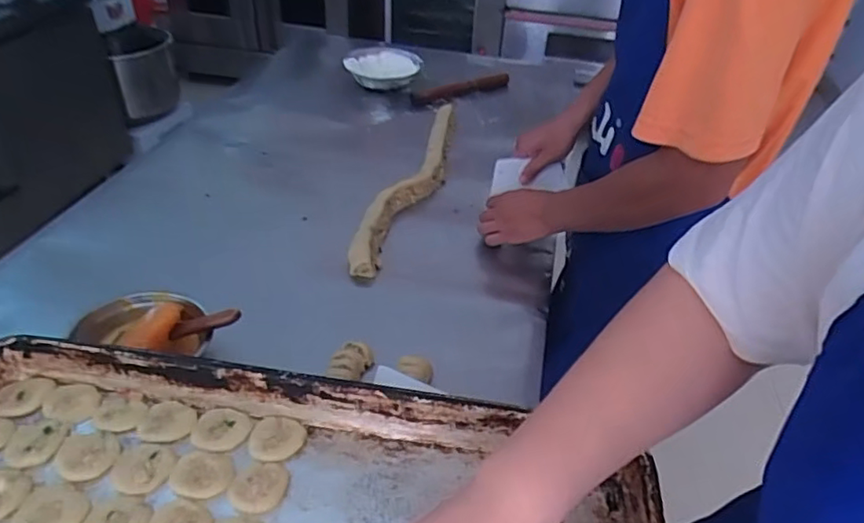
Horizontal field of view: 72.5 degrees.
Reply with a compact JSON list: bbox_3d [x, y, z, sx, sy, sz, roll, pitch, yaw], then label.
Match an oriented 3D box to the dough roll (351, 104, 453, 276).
[{"bbox_3d":[-0.020,-0.165,1.136,0.079,0.050,0.625,12,39,11],"label":"dough roll"}]

